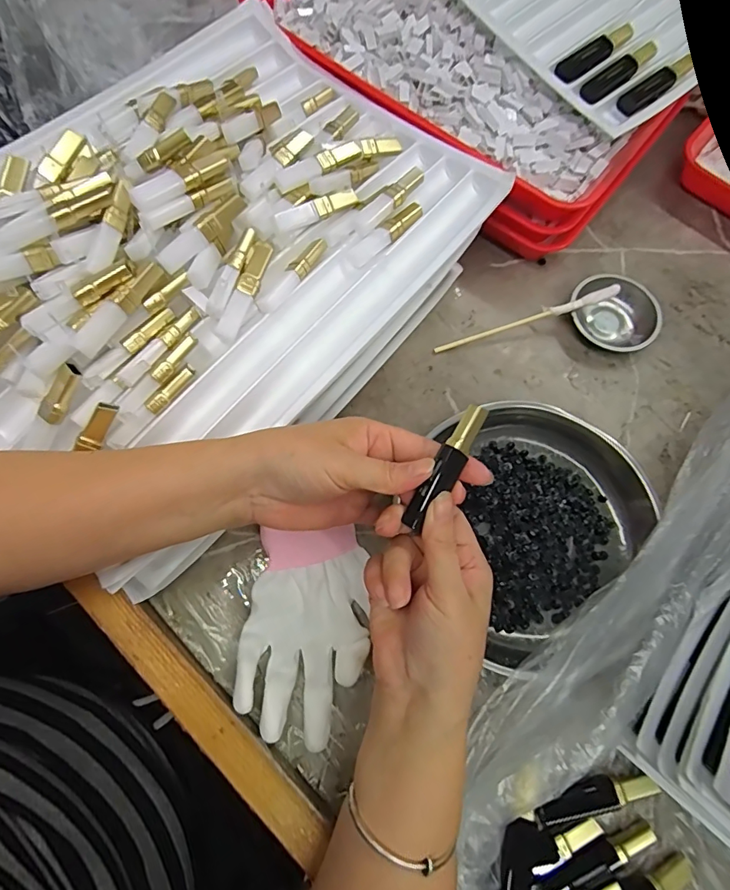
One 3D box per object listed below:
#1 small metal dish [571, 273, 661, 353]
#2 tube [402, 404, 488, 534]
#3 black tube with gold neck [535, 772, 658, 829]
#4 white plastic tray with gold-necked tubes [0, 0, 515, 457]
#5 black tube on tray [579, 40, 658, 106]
[{"bbox_3d":[0.234,-0.125,0.433,0.068,0.024,0.078,-43,78,-14],"label":"small metal dish"},{"bbox_3d":[0.049,0.013,0.273,0.016,0.012,0.081,32,87,8],"label":"tube"},{"bbox_3d":[0.157,0.239,0.315,0.081,0.013,0.018,-14,73,-6],"label":"black tube with gold neck"},{"bbox_3d":[-0.127,-0.161,0.339,0.312,0.055,0.417,38,75,10],"label":"white plastic tray with gold-necked tubes"},{"bbox_3d":[0.230,-0.336,0.418,0.092,0.011,0.022,-38,77,-13],"label":"black tube on tray"}]

